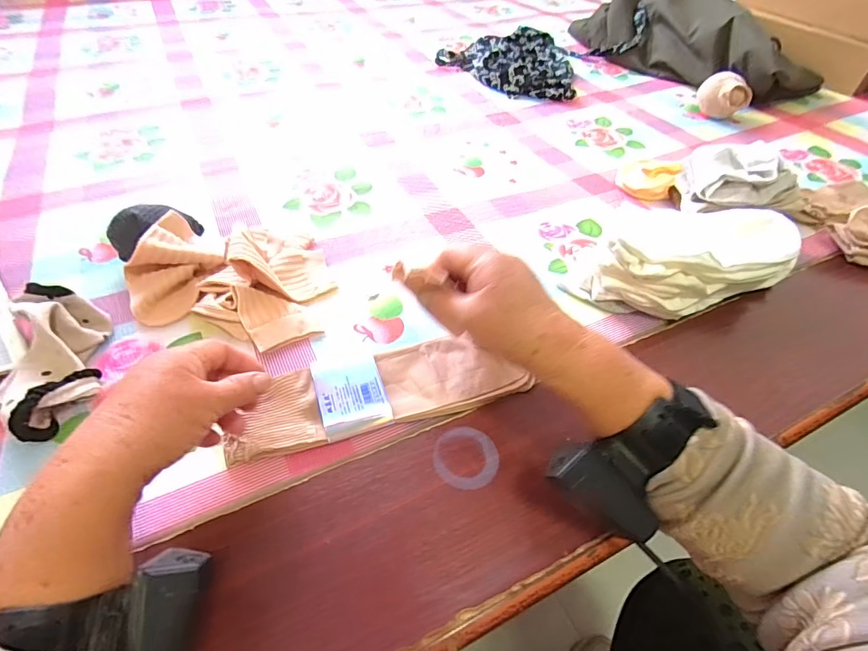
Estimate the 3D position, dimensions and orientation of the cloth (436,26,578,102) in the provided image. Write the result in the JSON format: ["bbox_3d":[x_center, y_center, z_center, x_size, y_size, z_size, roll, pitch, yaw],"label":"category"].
[{"bbox_3d":[0.154,-0.582,0.952,0.277,0.046,0.335,6,49,1],"label":"cloth"}]

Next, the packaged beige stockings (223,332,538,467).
[{"bbox_3d":[-0.046,0.052,0.378,0.239,0.018,0.076,-12,51,-14],"label":"packaged beige stockings"}]

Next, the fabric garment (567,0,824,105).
[{"bbox_3d":[0.532,-0.614,0.921,0.211,0.153,0.507,-21,54,-21],"label":"fabric garment"}]

